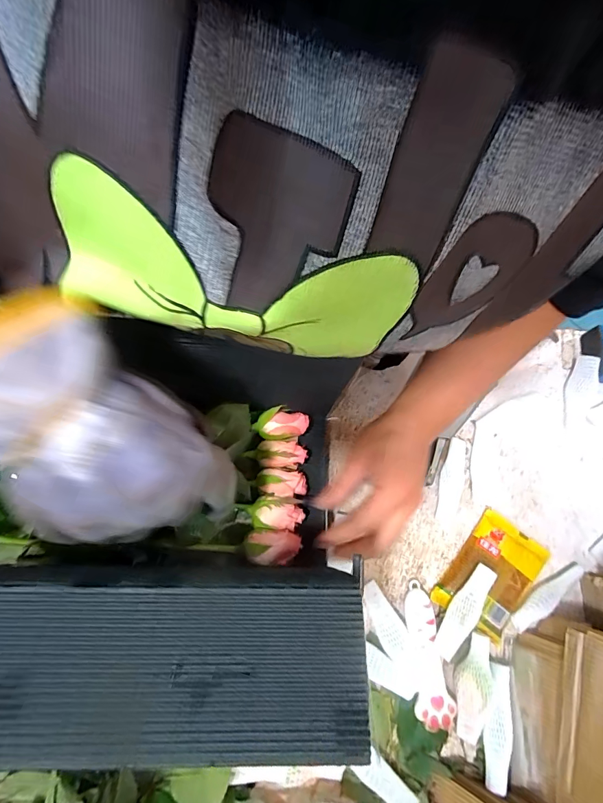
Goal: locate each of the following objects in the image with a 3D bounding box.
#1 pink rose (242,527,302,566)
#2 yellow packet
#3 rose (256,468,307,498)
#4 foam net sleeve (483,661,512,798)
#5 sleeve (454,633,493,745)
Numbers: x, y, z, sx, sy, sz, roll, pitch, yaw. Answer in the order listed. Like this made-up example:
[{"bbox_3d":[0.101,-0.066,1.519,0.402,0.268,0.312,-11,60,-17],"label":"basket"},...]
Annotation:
[{"bbox_3d":[-0.026,0.126,0.336,0.047,0.023,0.030,3,72,-1],"label":"pink rose"},{"bbox_3d":[0.191,0.172,0.383,0.072,0.022,0.110,39,75,10],"label":"yellow packet"},{"bbox_3d":[-0.019,0.077,0.366,0.046,0.027,0.024,7,72,1],"label":"rose"},{"bbox_3d":[0.170,0.281,0.338,0.017,0.022,0.090,16,72,4],"label":"foam net sleeve"},{"bbox_3d":[0.154,0.256,0.348,0.028,0.027,0.085,19,73,5],"label":"sleeve"}]

